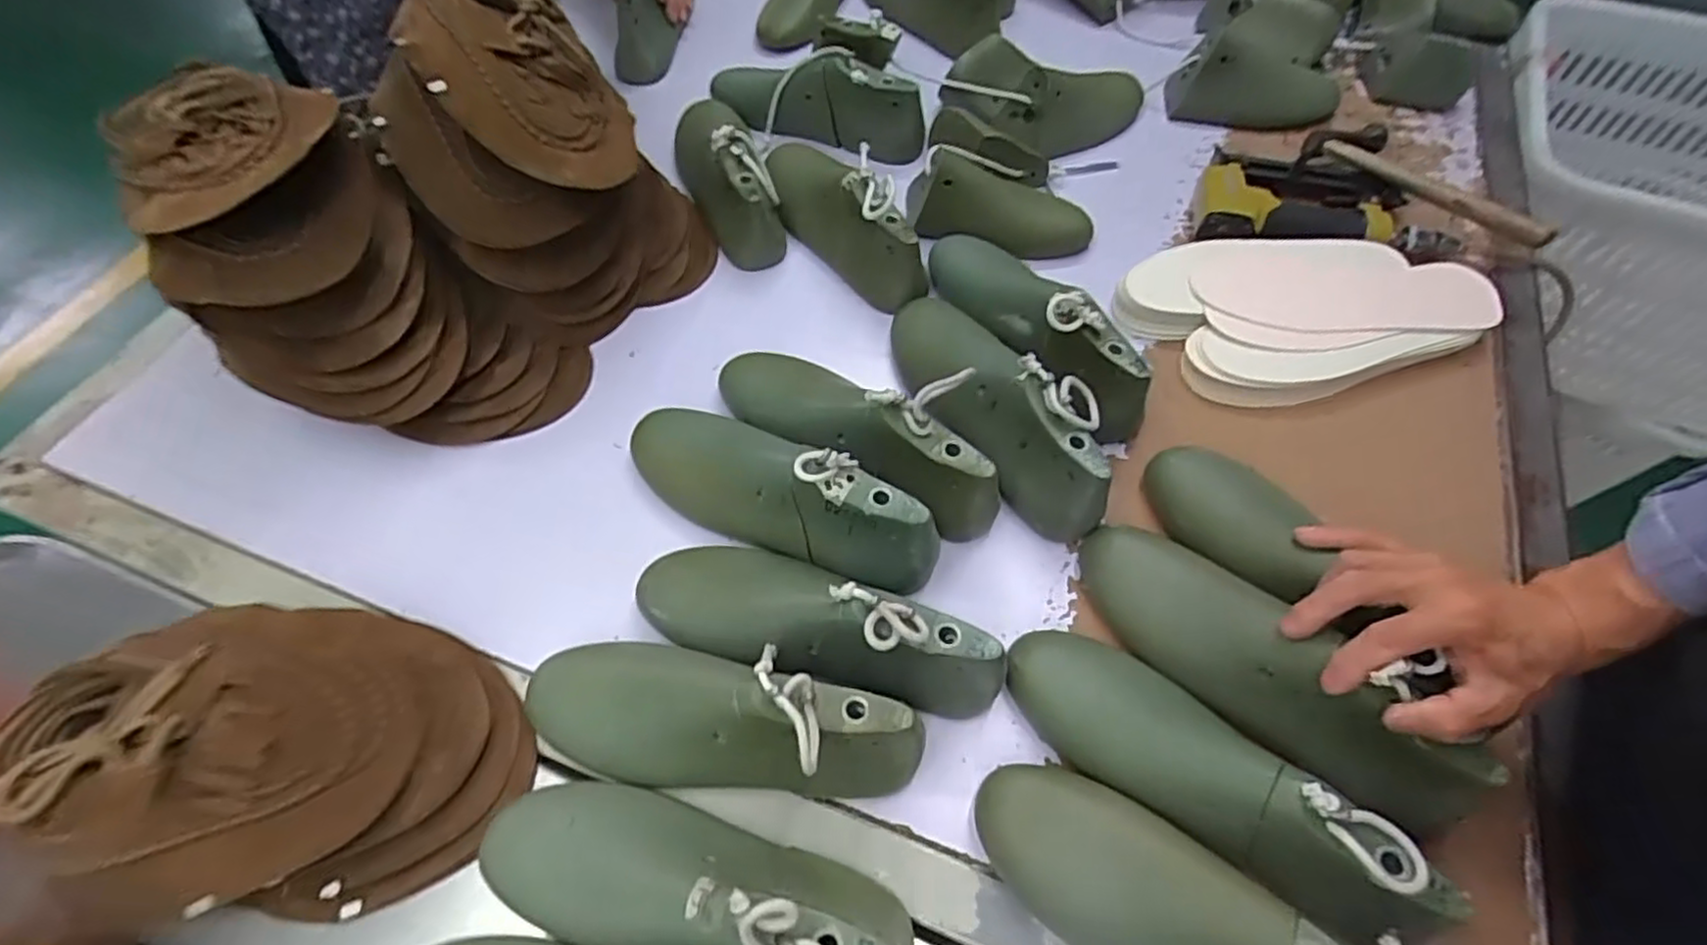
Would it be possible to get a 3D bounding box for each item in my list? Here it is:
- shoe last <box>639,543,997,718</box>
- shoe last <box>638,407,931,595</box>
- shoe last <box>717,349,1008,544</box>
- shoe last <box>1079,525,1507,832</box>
[{"bbox_3d":[-0.027,0.097,0.489,0.254,0.101,0.086,12,60,21],"label":"shoe last"},{"bbox_3d":[-0.058,0.004,0.532,0.257,0.085,0.082,25,63,14],"label":"shoe last"},{"bbox_3d":[-0.001,-0.037,0.568,0.255,0.106,0.086,30,64,31],"label":"shoe last"},{"bbox_3d":[0.249,0.114,0.460,0.074,0.064,0.243,-36,53,-18],"label":"shoe last"}]

